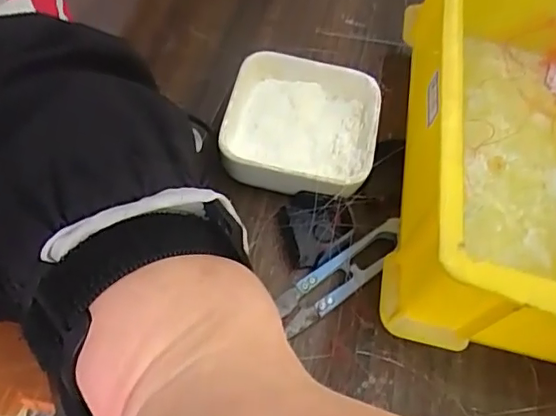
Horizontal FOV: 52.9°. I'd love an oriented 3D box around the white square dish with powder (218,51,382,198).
[{"bbox_3d":[0.014,-0.046,0.317,0.080,0.032,0.085,11,58,3],"label":"white square dish with powder"}]

